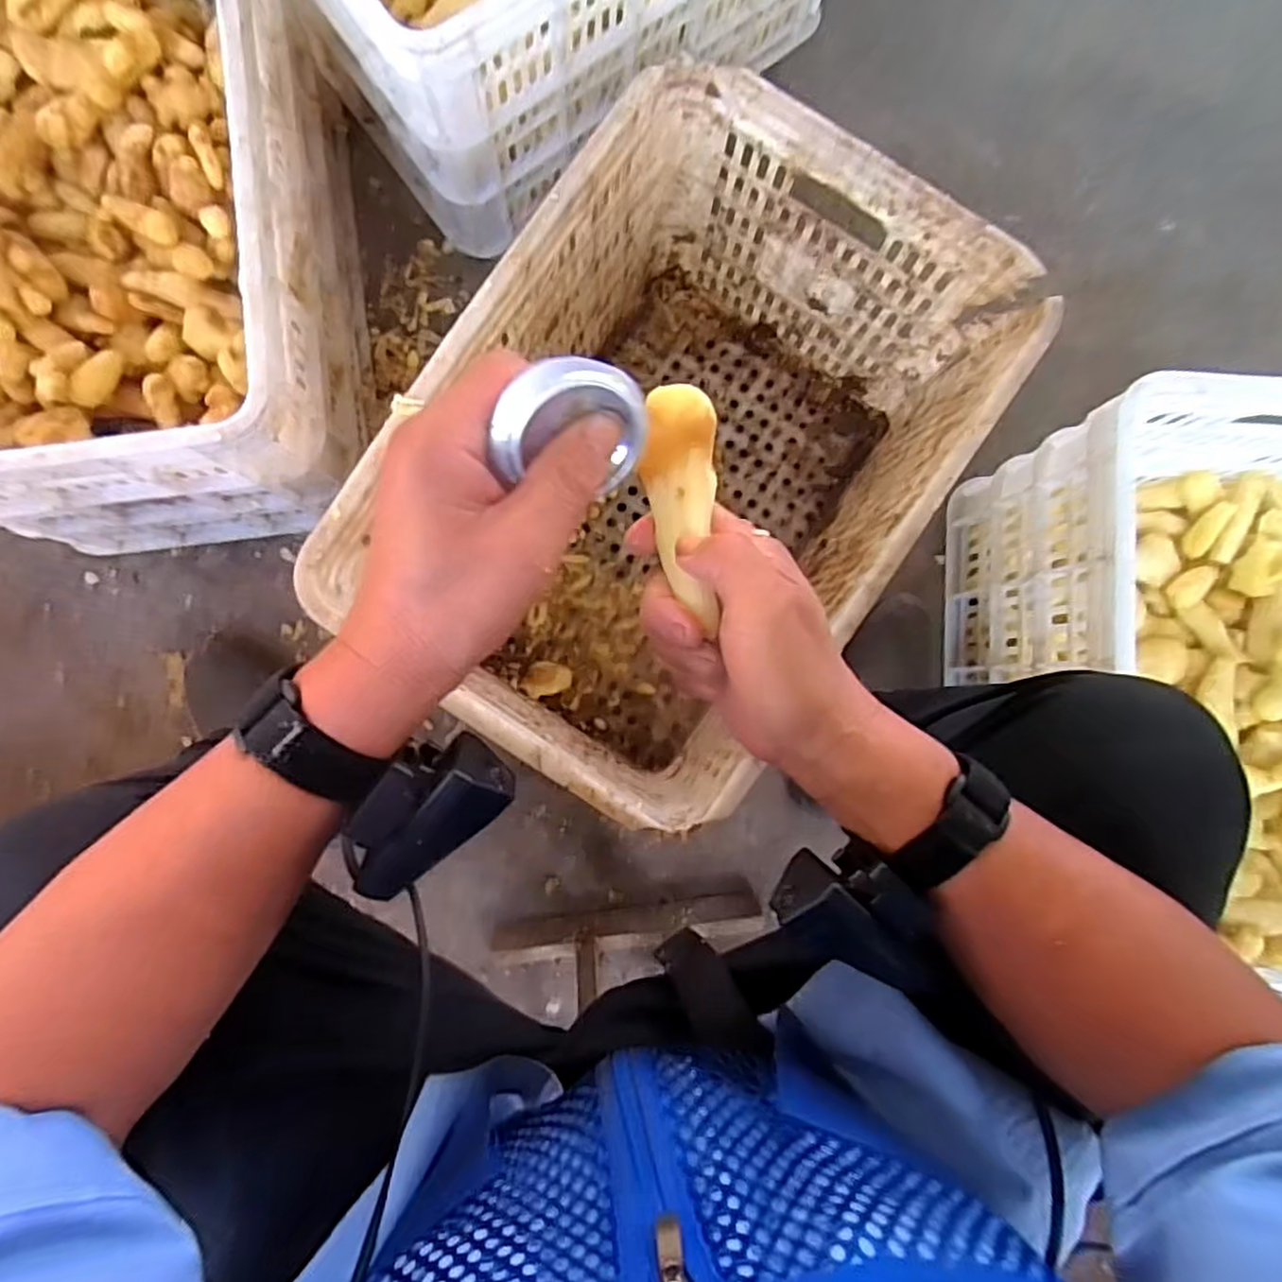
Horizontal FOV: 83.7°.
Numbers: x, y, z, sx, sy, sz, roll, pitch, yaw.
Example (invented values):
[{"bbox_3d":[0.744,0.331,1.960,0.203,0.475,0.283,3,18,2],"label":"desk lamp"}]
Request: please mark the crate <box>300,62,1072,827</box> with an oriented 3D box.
[{"bbox_3d":[0.026,-0.146,0.665,0.357,0.307,0.508,35,86,-1],"label":"crate"}]

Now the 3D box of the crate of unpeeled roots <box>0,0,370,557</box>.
[{"bbox_3d":[-0.476,-0.374,0.654,0.353,0.286,0.519,-7,87,-4],"label":"crate of unpeeled roots"}]

